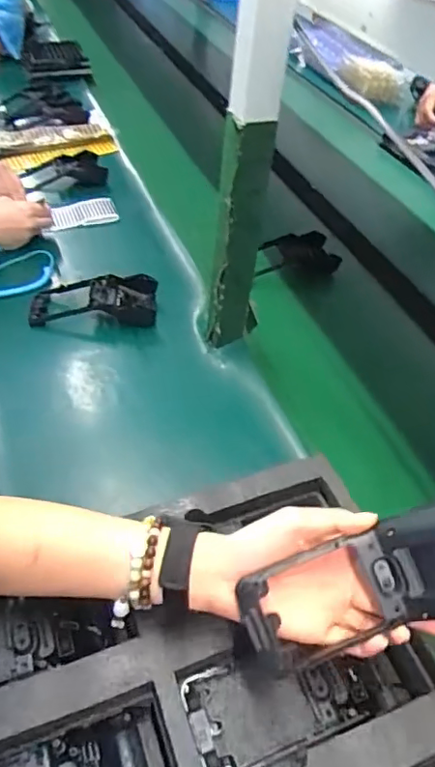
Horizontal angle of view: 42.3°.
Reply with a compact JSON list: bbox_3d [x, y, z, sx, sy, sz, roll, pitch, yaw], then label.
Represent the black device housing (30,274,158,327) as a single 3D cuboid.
[{"bbox_3d":[-0.181,-0.121,0.824,0.183,0.042,0.085,1,46,-5],"label":"black device housing"}]

